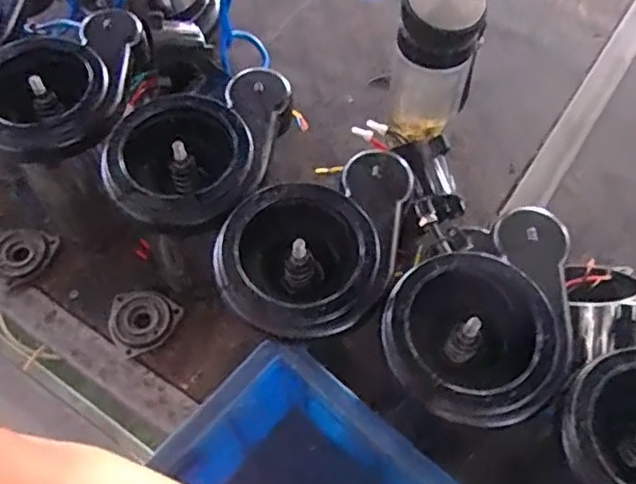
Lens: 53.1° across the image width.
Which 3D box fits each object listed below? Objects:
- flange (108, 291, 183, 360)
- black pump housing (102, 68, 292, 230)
[{"bbox_3d":[-0.169,0.073,0.612,0.064,0.014,0.061,0,60,0],"label":"flange"},{"bbox_3d":[-0.084,-0.073,0.510,0.166,0.051,0.111,-35,66,-18],"label":"black pump housing"}]

